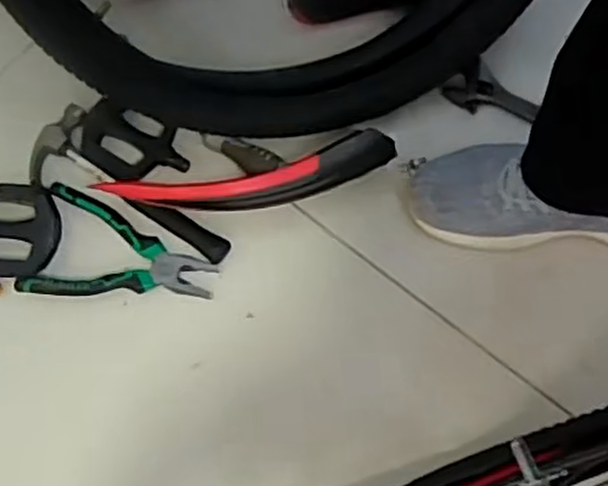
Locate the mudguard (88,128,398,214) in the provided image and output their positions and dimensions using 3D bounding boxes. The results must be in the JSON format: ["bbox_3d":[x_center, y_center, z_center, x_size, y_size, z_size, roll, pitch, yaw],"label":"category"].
[{"bbox_3d":[-0.055,-0.064,0.743,0.287,0.074,0.065,-13,73,-3],"label":"mudguard"}]

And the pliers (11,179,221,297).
[{"bbox_3d":[-0.180,0.017,0.748,0.181,0.019,0.113,17,73,6],"label":"pliers"}]

